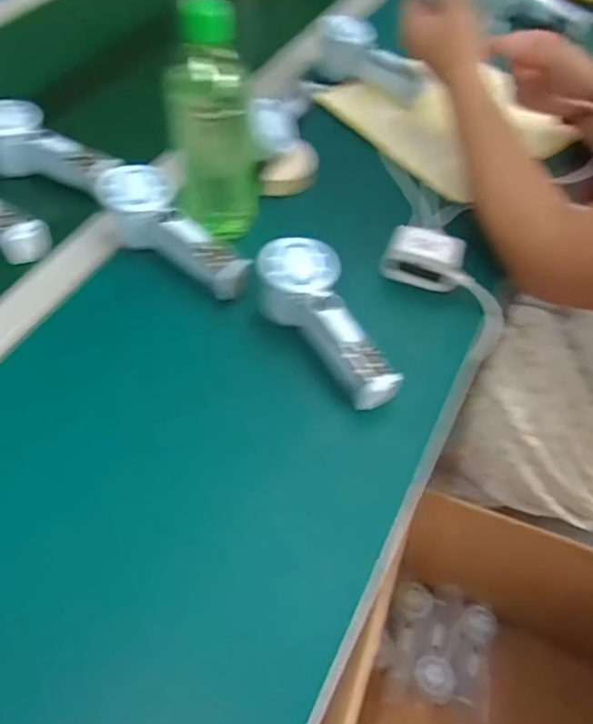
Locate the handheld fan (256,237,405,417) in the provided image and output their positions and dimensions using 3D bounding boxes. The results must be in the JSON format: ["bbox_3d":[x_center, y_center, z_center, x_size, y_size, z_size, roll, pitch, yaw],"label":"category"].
[{"bbox_3d":[0.023,-0.034,0.465,0.070,0.034,0.160,-28,76,-20],"label":"handheld fan"}]

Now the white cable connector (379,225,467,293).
[{"bbox_3d":[0.121,-0.098,0.533,0.068,0.038,0.047,20,57,12],"label":"white cable connector"}]

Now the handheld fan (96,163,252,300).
[{"bbox_3d":[-0.112,-0.114,0.523,0.157,0.063,0.054,41,62,5],"label":"handheld fan"}]

